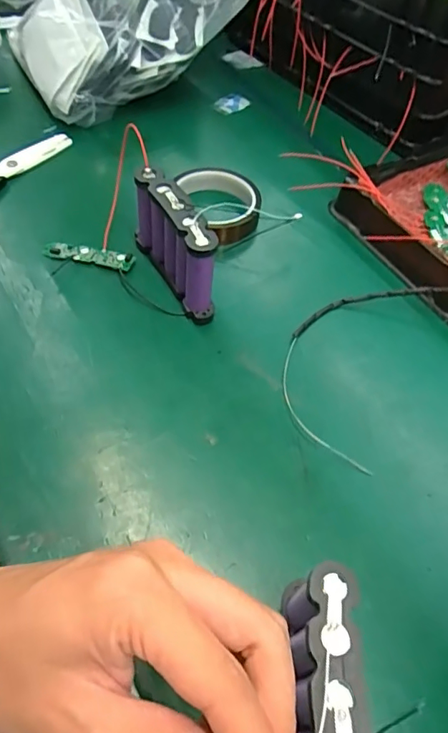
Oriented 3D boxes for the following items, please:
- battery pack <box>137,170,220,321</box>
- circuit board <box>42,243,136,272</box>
[{"bbox_3d":[-0.038,-0.099,0.416,0.026,0.081,0.108,-23,59,-20],"label":"battery pack"},{"bbox_3d":[-0.122,-0.100,0.454,0.082,0.005,0.018,11,74,4],"label":"circuit board"}]

